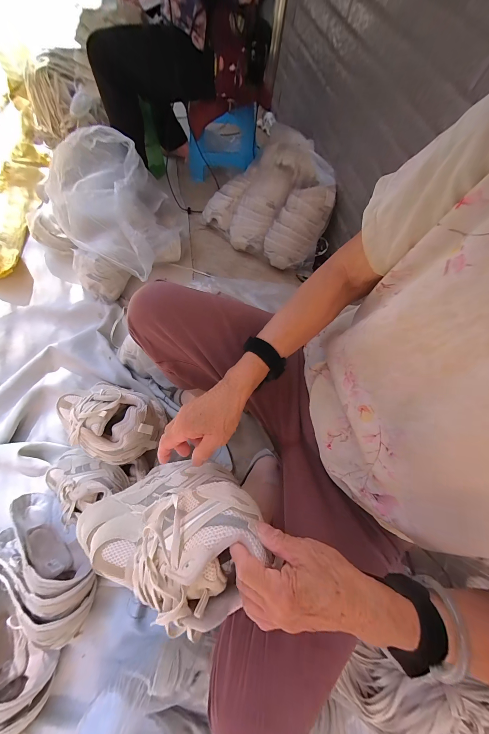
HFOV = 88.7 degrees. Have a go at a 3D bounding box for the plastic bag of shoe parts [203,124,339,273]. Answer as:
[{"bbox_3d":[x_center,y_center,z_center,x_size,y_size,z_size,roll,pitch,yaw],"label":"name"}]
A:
[{"bbox_3d":[0.132,-0.671,0.988,0.470,0.248,0.467,27,66,5],"label":"plastic bag of shoe parts"}]

